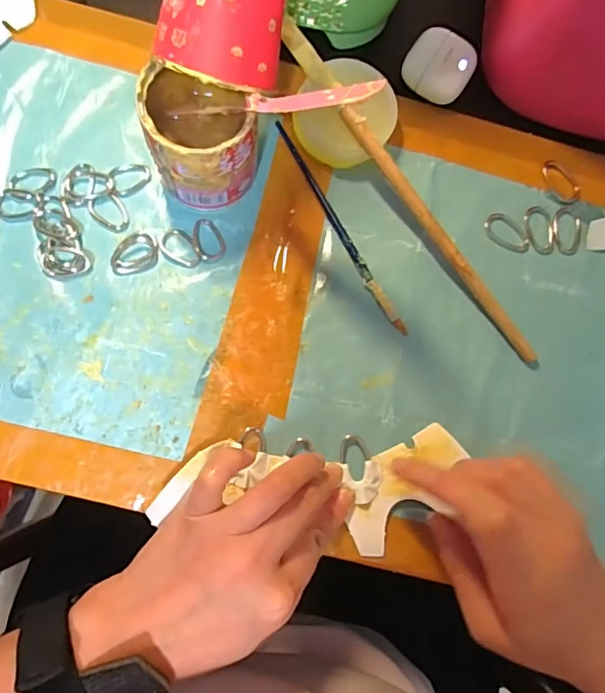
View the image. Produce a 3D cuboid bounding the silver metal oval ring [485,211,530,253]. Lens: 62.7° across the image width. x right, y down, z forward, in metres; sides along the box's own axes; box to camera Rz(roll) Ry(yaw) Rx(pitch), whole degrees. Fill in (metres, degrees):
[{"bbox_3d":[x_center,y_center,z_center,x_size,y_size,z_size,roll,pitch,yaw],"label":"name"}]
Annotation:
[{"bbox_3d":[0.145,-0.080,0.350,0.036,0.004,0.019,42,80,-1],"label":"silver metal oval ring"}]

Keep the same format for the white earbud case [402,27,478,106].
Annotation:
[{"bbox_3d":[0.098,-0.202,0.361,0.047,0.026,0.045,28,81,-3],"label":"white earbud case"}]

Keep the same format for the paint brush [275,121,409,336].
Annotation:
[{"bbox_3d":[0.025,-0.080,0.333,0.008,0.008,0.166,-30,88,-9],"label":"paint brush"}]

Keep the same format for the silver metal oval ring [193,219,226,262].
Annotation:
[{"bbox_3d":[-0.062,-0.070,0.325,0.019,0.004,0.029,-21,83,-10],"label":"silver metal oval ring"}]

